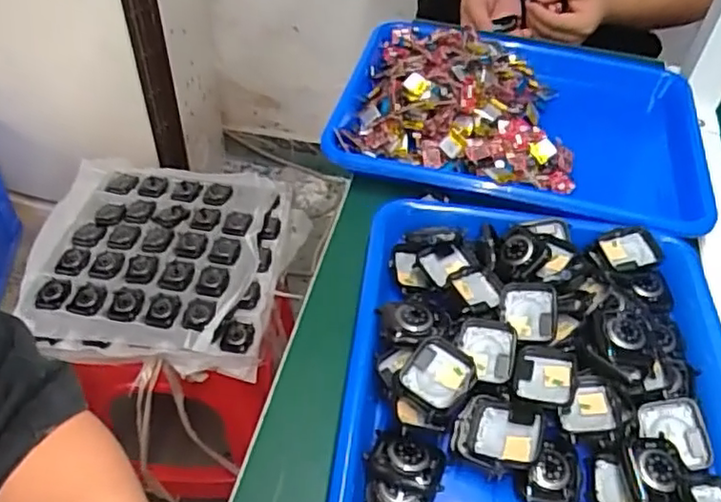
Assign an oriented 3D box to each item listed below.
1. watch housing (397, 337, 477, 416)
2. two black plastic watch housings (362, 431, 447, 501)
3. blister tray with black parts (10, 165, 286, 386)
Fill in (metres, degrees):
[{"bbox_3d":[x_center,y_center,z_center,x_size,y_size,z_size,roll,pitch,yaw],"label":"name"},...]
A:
[{"bbox_3d":[0.047,0.080,0.395,0.040,0.019,0.043,33,53,26],"label":"watch housing"},{"bbox_3d":[0.023,0.134,0.369,0.044,0.022,0.051,13,47,10],"label":"two black plastic watch housings"},{"bbox_3d":[-0.284,0.009,0.903,0.329,0.049,0.341,3,46,1],"label":"blister tray with black parts"}]

